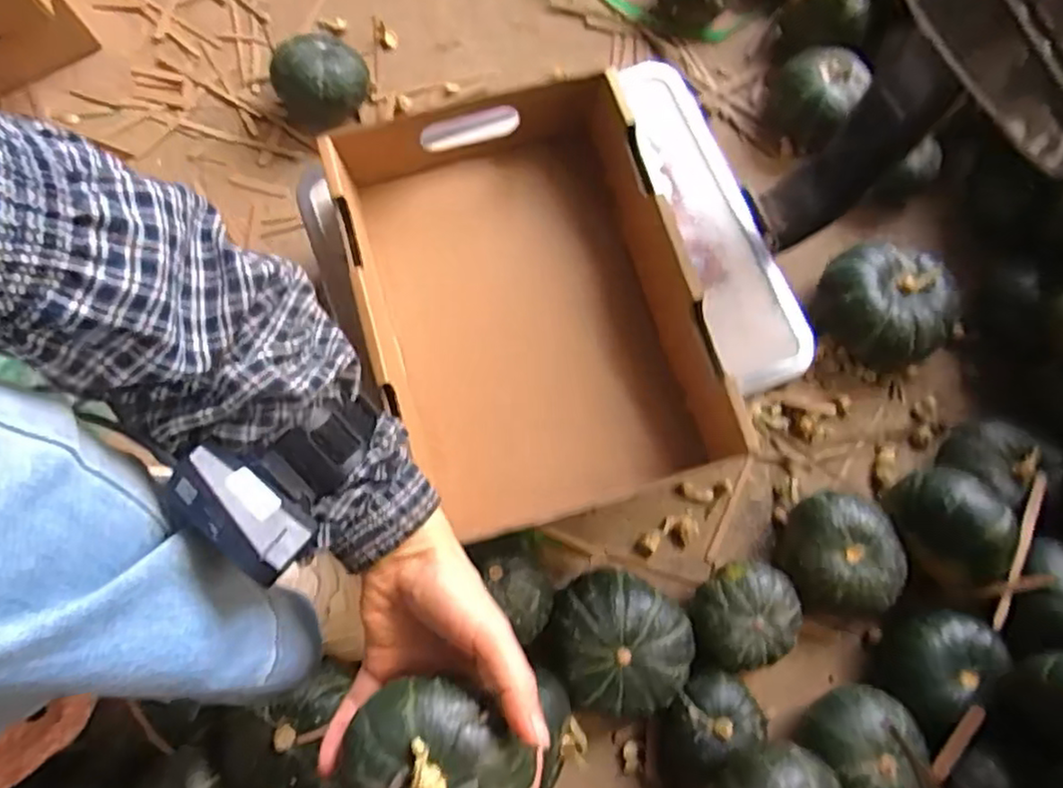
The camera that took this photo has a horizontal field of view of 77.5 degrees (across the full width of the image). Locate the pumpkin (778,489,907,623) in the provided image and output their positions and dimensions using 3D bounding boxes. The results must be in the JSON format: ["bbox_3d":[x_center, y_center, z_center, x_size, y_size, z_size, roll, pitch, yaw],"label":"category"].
[{"bbox_3d":[0.241,0.127,0.522,0.088,0.054,0.090,0,76,0],"label":"pumpkin"}]

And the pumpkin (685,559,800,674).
[{"bbox_3d":[0.162,0.170,0.511,0.079,0.050,0.075,-10,76,-3],"label":"pumpkin"}]

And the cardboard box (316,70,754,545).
[{"bbox_3d":[-0.006,-0.062,0.479,0.216,0.079,0.300,-15,76,-4],"label":"cardboard box"}]

